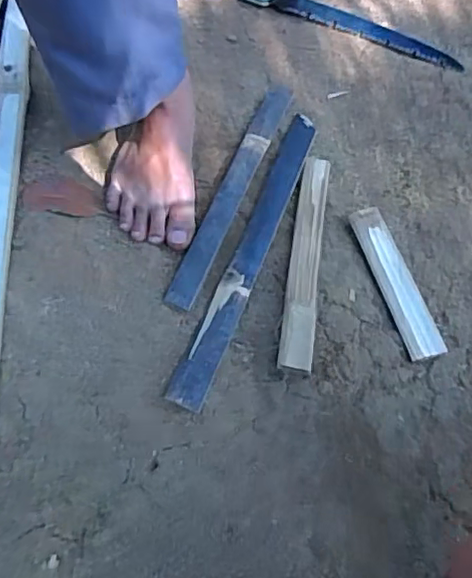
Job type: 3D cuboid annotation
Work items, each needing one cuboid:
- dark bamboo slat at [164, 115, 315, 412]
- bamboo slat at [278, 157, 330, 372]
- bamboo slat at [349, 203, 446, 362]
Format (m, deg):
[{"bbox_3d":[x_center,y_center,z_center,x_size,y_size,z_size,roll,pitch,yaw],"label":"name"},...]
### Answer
[{"bbox_3d":[0.021,-0.050,0.670,0.034,0.019,0.402,21,63,7],"label":"dark bamboo slat"},{"bbox_3d":[0.079,-0.039,0.667,0.035,0.010,0.284,14,58,-7],"label":"bamboo slat"},{"bbox_3d":[0.173,-0.009,0.655,0.038,0.014,0.184,-13,64,-10],"label":"bamboo slat"}]

